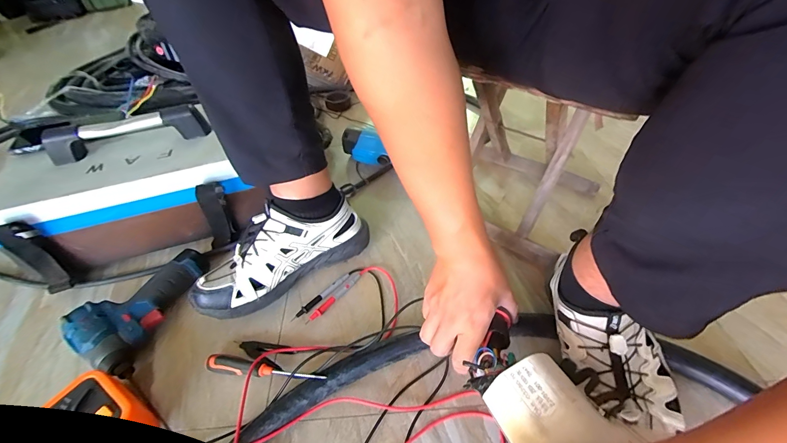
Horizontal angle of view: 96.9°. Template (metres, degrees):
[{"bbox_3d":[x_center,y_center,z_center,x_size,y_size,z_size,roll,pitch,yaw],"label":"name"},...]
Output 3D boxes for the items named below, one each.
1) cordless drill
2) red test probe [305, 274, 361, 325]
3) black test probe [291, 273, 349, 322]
[{"bbox_3d":[-0.375,0.118,0.515,0.120,0.062,0.196,7,46,11],"label":"cordless drill"},{"bbox_3d":[-0.089,0.114,0.527,0.015,0.008,0.107,27,52,27],"label":"red test probe"},{"bbox_3d":[-0.109,0.113,0.531,0.014,0.008,0.107,32,54,30],"label":"black test probe"}]

